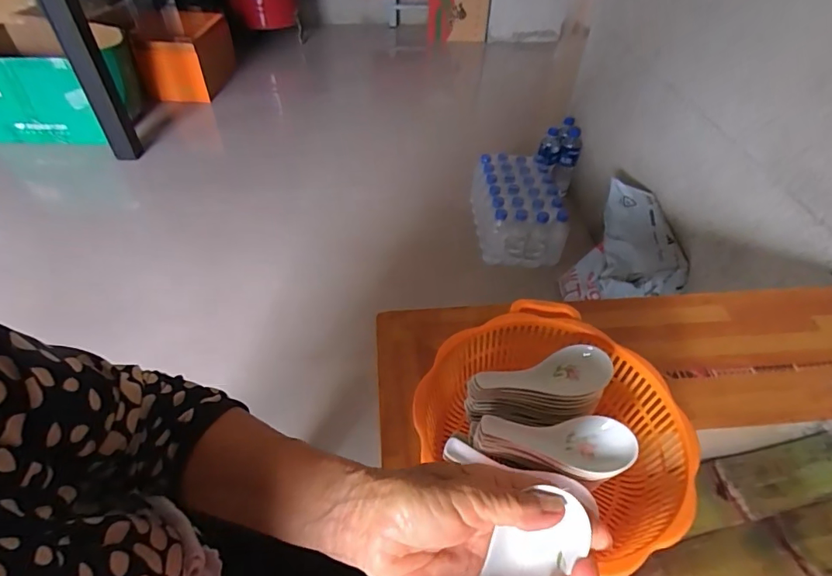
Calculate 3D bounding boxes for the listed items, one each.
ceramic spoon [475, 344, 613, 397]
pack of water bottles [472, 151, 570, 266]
[{"bbox_3d":[0.110,0.075,0.400,0.120,0.025,0.040,-11,48,-12],"label":"ceramic spoon"},{"bbox_3d":[0.303,-0.229,1.410,0.232,0.190,0.348,-1,46,-3],"label":"pack of water bottles"}]

